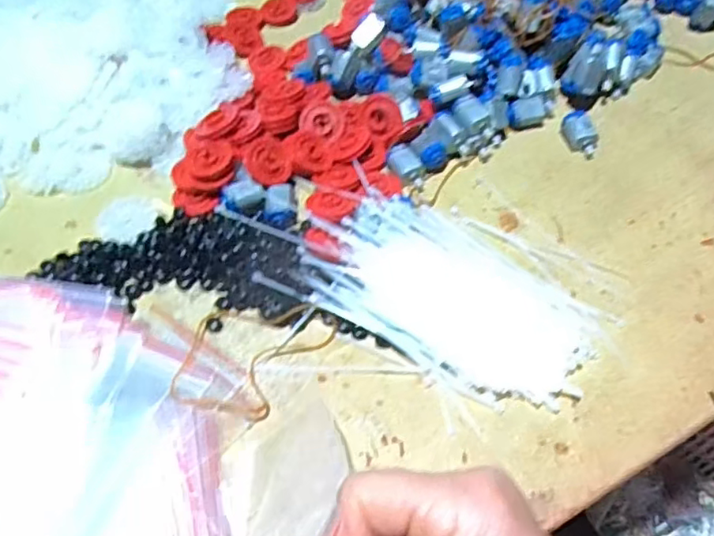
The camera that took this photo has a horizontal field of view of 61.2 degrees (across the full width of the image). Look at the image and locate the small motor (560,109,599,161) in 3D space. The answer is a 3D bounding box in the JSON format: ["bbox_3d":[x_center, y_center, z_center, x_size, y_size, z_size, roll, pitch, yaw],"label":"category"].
[{"bbox_3d":[0.161,-0.097,0.434,0.018,0.015,0.035,-18,57,-12],"label":"small motor"}]

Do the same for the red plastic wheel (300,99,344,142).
[{"bbox_3d":[-0.025,-0.108,0.440,0.031,0.004,0.032,5,73,-16],"label":"red plastic wheel"}]

